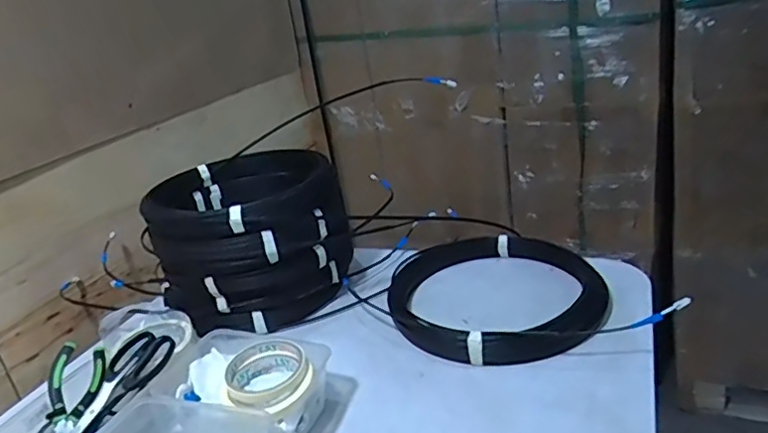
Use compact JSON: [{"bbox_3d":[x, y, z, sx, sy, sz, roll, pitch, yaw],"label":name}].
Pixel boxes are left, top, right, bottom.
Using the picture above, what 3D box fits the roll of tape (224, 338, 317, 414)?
[{"bbox_3d":[-0.123,0.173,0.621,0.086,0.033,0.107,-22,30,-34],"label":"roll of tape"}]

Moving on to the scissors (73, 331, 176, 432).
[{"bbox_3d":[-0.312,0.204,0.644,0.075,0.020,0.179,13,53,32],"label":"scissors"}]

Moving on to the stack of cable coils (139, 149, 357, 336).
[{"bbox_3d":[-0.198,0.031,0.876,0.265,0.181,0.264,-17,23,-18],"label":"stack of cable coils"}]

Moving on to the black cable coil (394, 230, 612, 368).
[{"bbox_3d":[0.149,0.094,0.778,0.274,0.052,0.263,-8,22,3],"label":"black cable coil"}]

